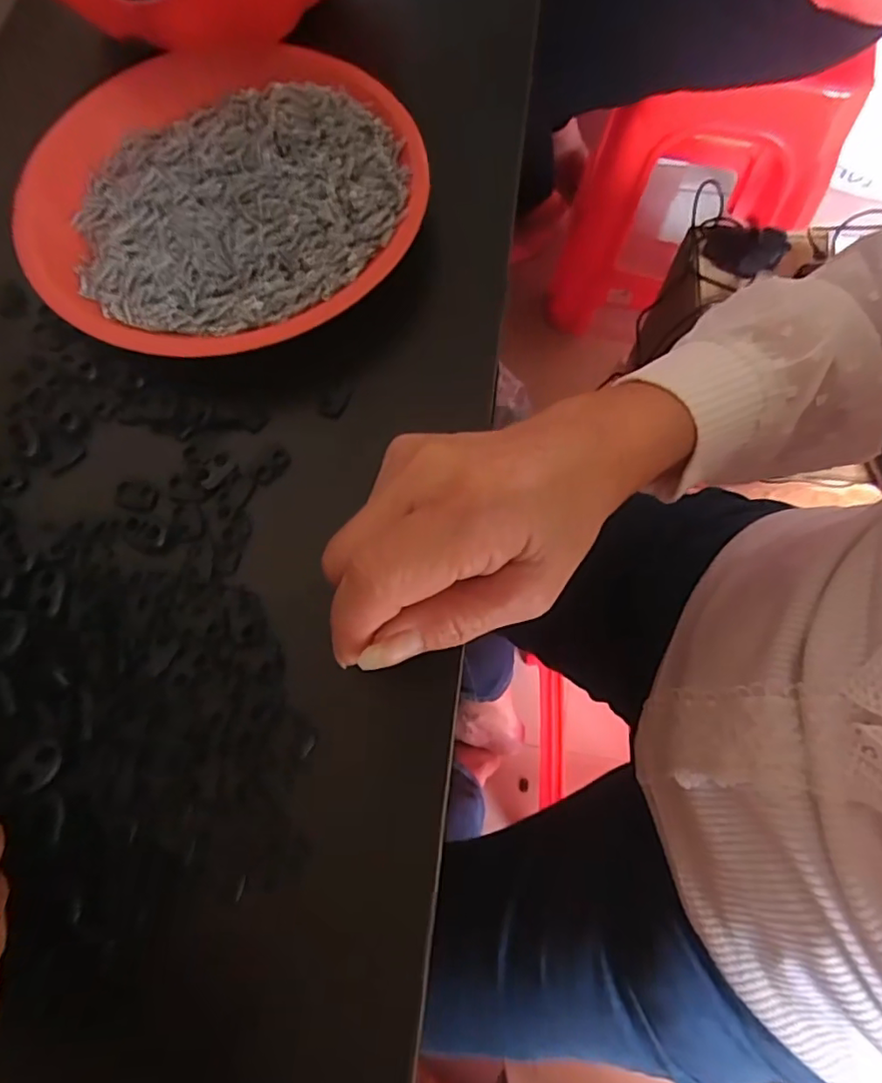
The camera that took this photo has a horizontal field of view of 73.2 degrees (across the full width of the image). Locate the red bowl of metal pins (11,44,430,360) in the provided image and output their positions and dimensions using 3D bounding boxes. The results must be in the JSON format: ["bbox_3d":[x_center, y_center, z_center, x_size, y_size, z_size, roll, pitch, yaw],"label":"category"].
[{"bbox_3d":[-0.108,-0.174,0.298,0.190,0.031,0.194,0,70,0],"label":"red bowl of metal pins"}]

